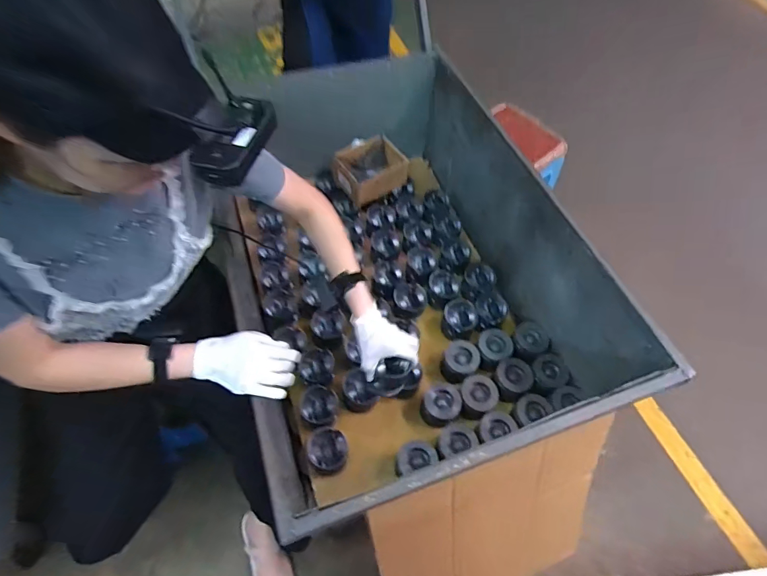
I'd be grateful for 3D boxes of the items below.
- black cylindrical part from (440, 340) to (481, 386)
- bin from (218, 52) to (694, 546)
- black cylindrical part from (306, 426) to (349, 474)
[{"bbox_3d":[0.202,0.198,1.149,0.086,0.090,0.086,2,57,-2],"label":"black cylindrical part"},{"bbox_3d":[-0.010,-0.086,1.187,0.785,0.468,1.195,-16,59,-13],"label":"bin"},{"bbox_3d":[-0.127,0.385,1.017,0.090,0.110,0.085,13,57,5],"label":"black cylindrical part"}]

